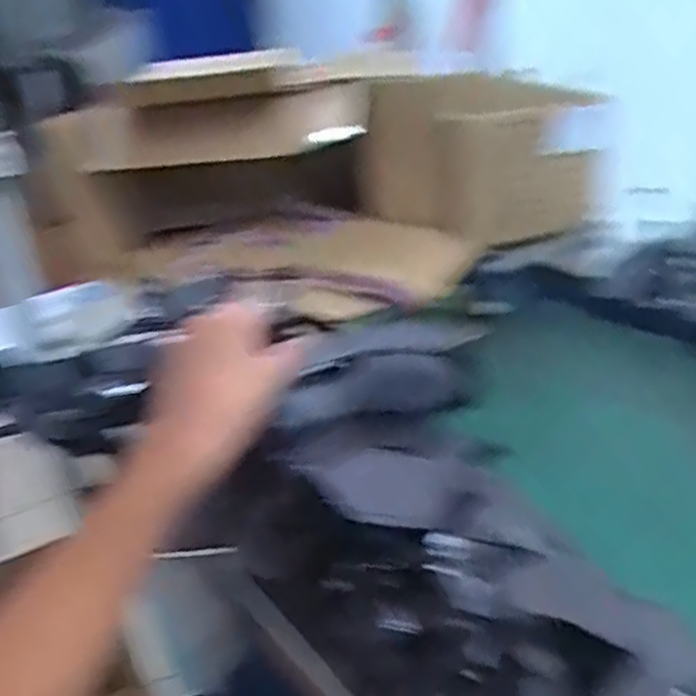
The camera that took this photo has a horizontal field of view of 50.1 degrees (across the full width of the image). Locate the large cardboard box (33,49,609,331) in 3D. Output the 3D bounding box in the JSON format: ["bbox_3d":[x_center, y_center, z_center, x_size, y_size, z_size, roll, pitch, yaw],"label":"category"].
[{"bbox_3d":[-0.037,-0.317,1.334,0.911,0.349,0.391,-6,27,-3],"label":"large cardboard box"}]

